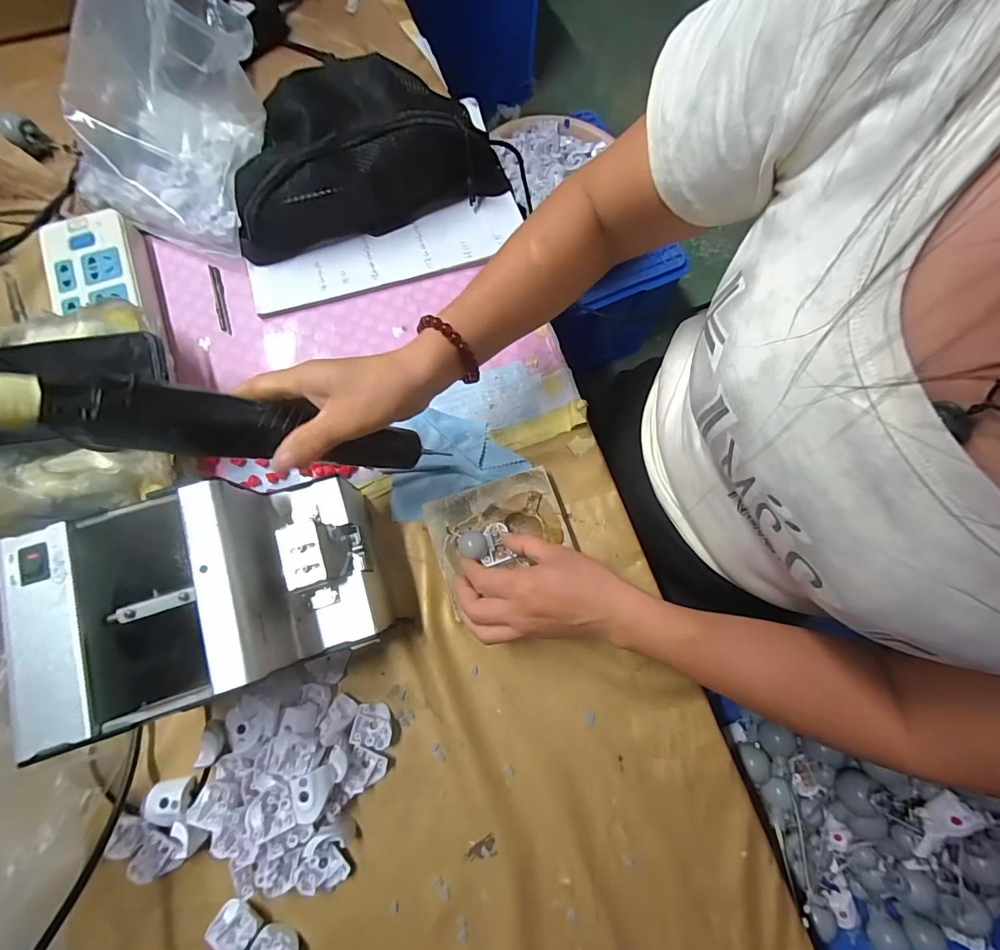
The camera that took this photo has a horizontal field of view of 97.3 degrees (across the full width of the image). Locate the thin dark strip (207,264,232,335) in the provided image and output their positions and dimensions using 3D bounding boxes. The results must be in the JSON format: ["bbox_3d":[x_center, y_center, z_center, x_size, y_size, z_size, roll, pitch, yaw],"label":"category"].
[{"bbox_3d":[-0.283,-0.178,0.445,0.010,0.004,0.080,-16,79,-6],"label":"thin dark strip"}]

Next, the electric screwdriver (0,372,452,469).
[{"bbox_3d":[-0.147,-0.029,0.287,0.248,0.030,0.036,6,73,-46],"label":"electric screwdriver"}]

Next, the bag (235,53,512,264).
[{"bbox_3d":[-0.142,-0.327,0.437,0.264,0.078,0.130,-19,79,-6],"label":"bag"}]

